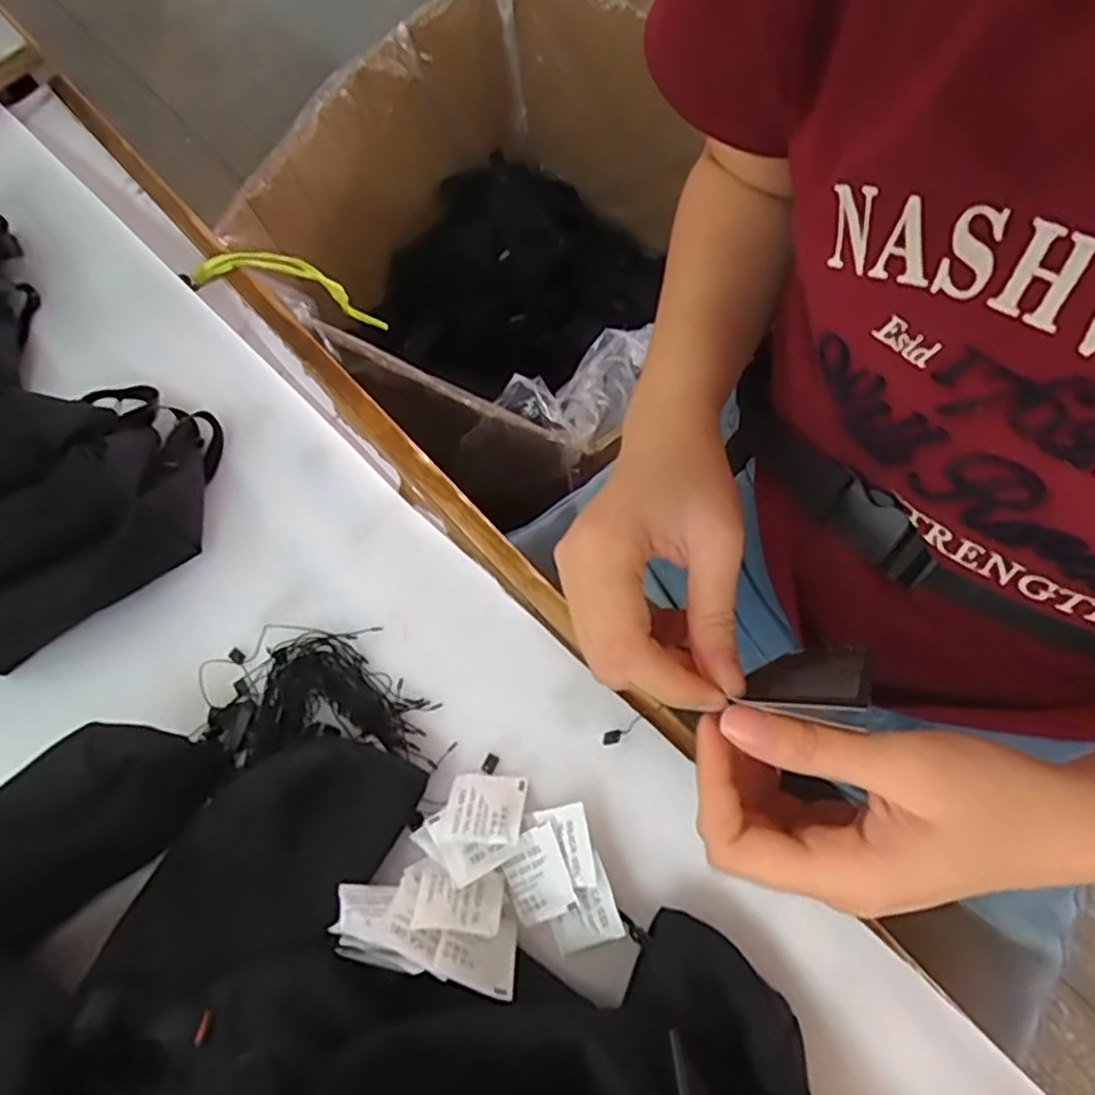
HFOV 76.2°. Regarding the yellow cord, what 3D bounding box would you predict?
[{"bbox_3d":[-0.202,-0.213,0.577,0.156,0.045,0.019,9,57,-43],"label":"yellow cord"}]

